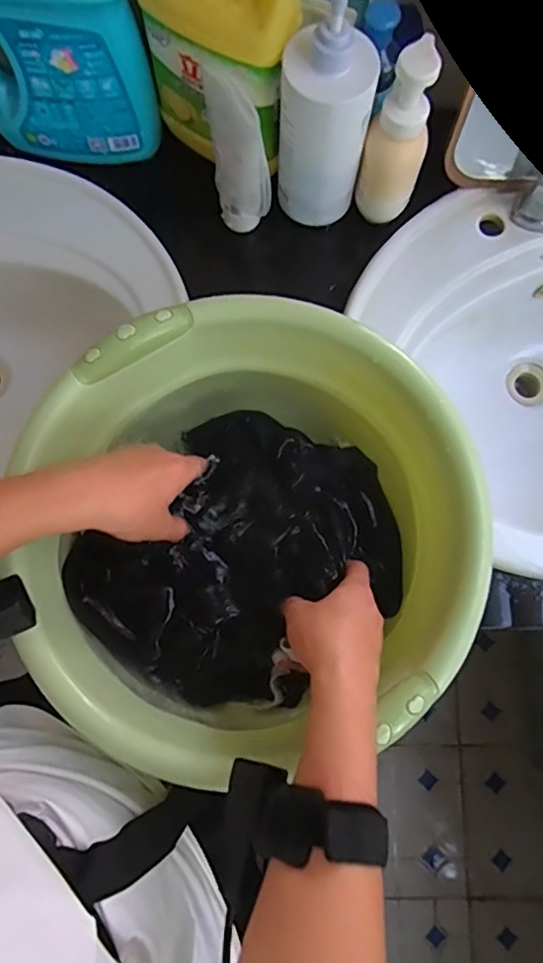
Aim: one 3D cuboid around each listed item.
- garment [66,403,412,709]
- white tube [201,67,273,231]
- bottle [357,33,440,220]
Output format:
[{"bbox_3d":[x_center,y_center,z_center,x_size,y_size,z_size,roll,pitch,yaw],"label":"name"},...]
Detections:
[{"bbox_3d":[-0.015,0.062,0.474,0.223,0.054,0.247,36,80,6],"label":"garment"},{"bbox_3d":[-0.031,-0.318,0.552,0.049,0.157,0.065,-10,79,-3],"label":"white tube"},{"bbox_3d":[0.119,-0.322,0.539,0.057,0.164,0.047,-28,80,-6],"label":"bottle"}]

